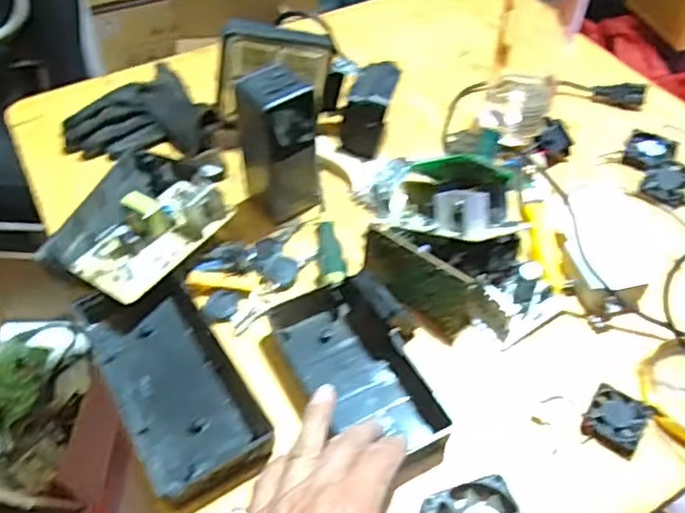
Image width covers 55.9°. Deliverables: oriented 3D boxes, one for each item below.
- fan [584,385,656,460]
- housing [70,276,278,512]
[{"bbox_3d":[0.196,0.118,0.463,0.040,0.018,0.042,31,56,23],"label":"fan"},{"bbox_3d":[-0.123,0.087,0.469,0.083,0.028,0.173,-25,55,-21],"label":"housing"}]

